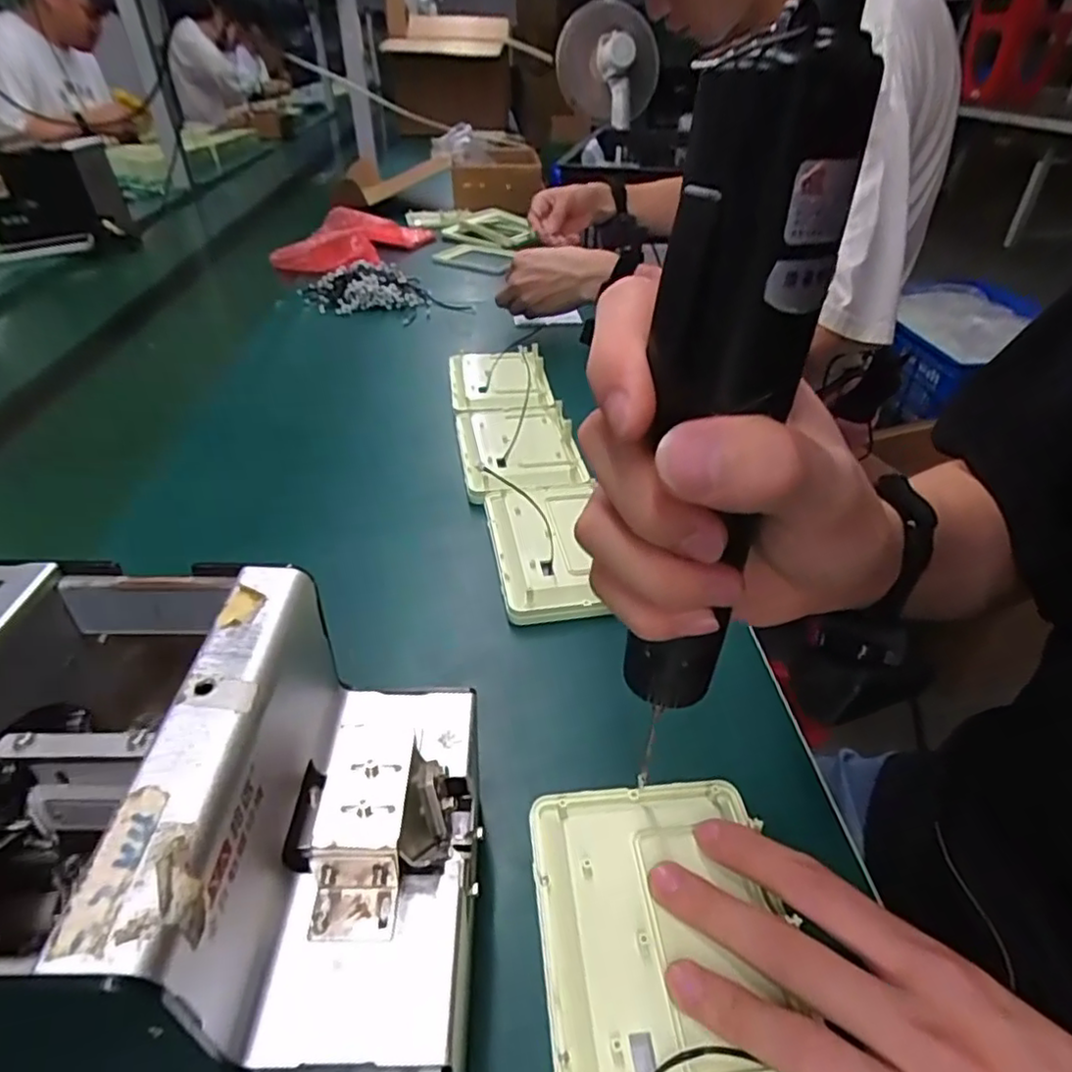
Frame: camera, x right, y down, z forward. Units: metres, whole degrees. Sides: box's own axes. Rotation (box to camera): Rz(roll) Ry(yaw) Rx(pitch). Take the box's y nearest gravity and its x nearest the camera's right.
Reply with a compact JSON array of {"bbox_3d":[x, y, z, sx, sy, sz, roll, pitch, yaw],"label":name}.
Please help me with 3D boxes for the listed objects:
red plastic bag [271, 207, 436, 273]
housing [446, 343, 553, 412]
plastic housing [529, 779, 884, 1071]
[{"bbox_3d":[-0.304,-0.515,1.082,0.136,0.059,0.303,17,41,21],"label":"red plastic bag"},{"bbox_3d":[-0.040,-0.171,0.661,0.096,0.031,0.134,-7,38,-9],"label":"housing"},{"bbox_3d":[0.051,0.156,0.246,0.097,0.019,0.134,-6,38,-4],"label":"plastic housing"}]

